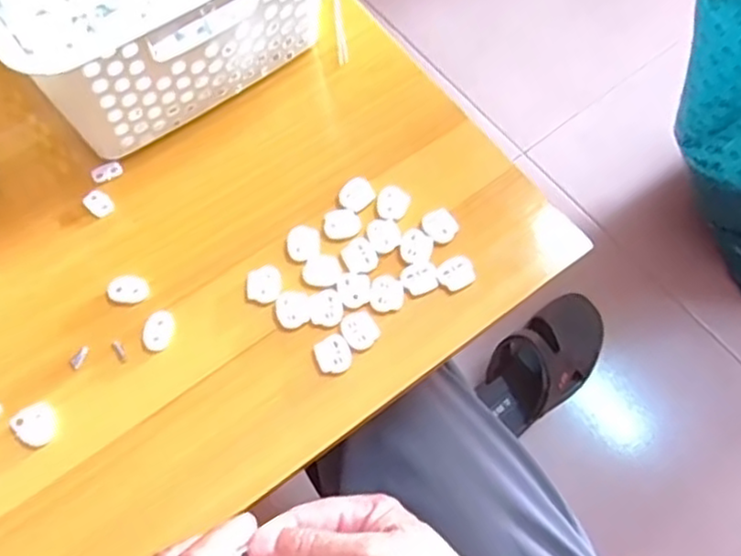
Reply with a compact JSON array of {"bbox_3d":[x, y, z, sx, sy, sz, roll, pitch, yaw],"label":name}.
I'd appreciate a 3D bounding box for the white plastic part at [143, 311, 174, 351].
[{"bbox_3d":[-0.126,0.031,0.412,0.016,0.004,0.024,11,67,4],"label":"white plastic part"}]

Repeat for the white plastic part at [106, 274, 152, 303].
[{"bbox_3d":[-0.147,0.007,0.423,0.025,0.004,0.016,2,66,0],"label":"white plastic part"}]

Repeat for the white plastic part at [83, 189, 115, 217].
[{"bbox_3d":[-0.176,-0.049,0.449,0.020,0.004,0.015,39,71,15],"label":"white plastic part"}]

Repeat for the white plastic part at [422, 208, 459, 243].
[{"bbox_3d":[0.044,-0.033,0.441,0.019,0.006,0.023,-35,71,-15],"label":"white plastic part"}]

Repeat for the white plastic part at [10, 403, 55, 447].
[{"bbox_3d":[-0.188,0.082,0.388,0.021,0.004,0.024,-29,70,-13],"label":"white plastic part"}]

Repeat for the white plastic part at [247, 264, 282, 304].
[{"bbox_3d":[-0.065,0.003,0.422,0.020,0.004,0.023,-4,66,-3],"label":"white plastic part"}]

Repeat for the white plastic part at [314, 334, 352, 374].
[{"bbox_3d":[-0.021,0.045,0.408,0.020,0.004,0.022,0,66,-1],"label":"white plastic part"}]

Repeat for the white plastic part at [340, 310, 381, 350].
[{"bbox_3d":[-0.006,0.030,0.413,0.020,0.004,0.022,-26,69,-12],"label":"white plastic part"}]

